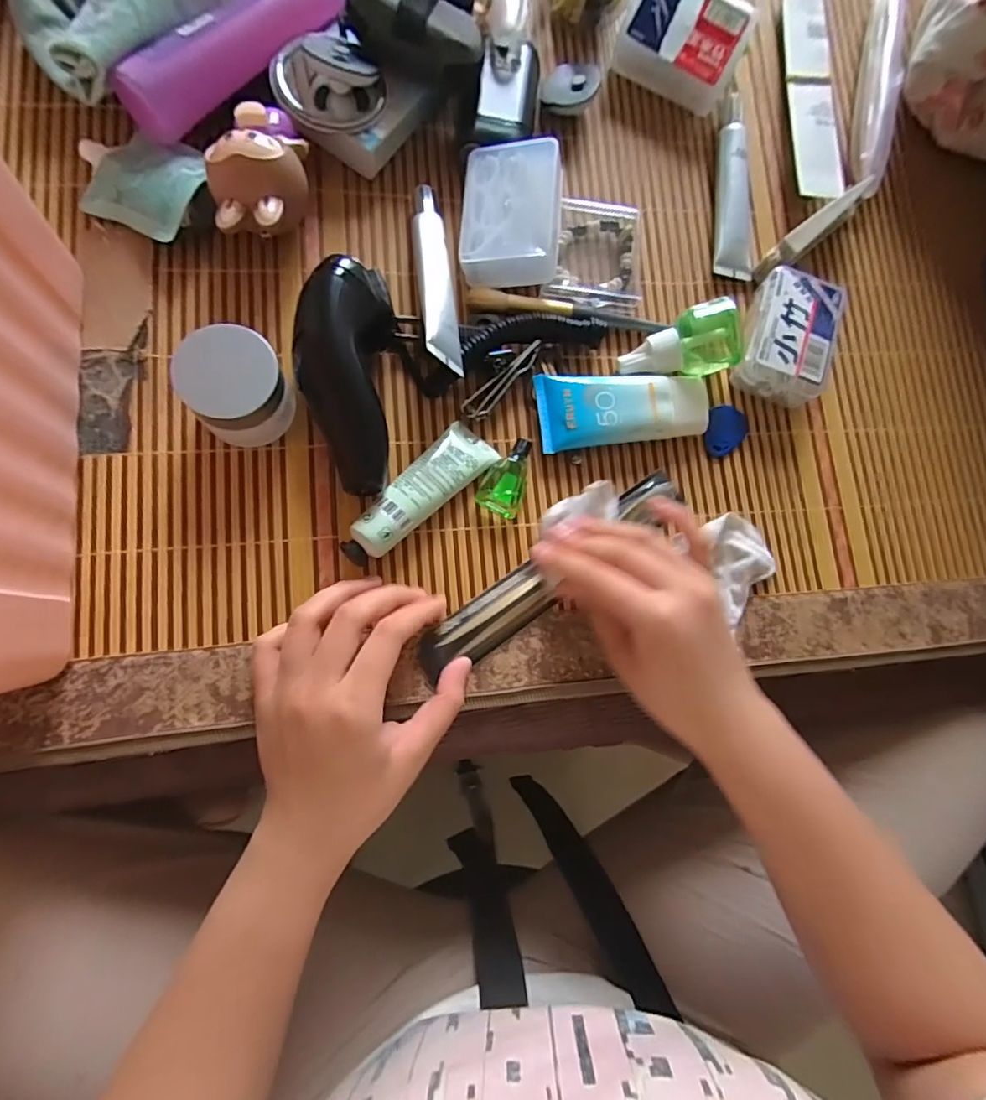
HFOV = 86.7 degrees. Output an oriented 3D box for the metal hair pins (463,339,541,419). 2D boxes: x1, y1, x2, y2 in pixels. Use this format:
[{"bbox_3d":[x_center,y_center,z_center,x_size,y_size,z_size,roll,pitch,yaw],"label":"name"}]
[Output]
[{"bbox_3d":[0.008,-0.109,0.339,0.013,0.014,0.070,46,78,0],"label":"metal hair pins"}]

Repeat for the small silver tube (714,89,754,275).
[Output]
[{"bbox_3d":[0.178,-0.273,0.392,0.028,0.017,0.139,-1,81,-9],"label":"small silver tube"}]

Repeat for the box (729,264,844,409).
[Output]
[{"bbox_3d":[0.209,-0.151,0.370,0.059,0.030,0.082,20,79,-5],"label":"box"}]

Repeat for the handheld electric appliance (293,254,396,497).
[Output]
[{"bbox_3d":[-0.085,-0.098,0.305,0.051,0.047,0.132,-2,81,-9],"label":"handheld electric appliance"}]

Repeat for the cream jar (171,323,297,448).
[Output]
[{"bbox_3d":[-0.144,-0.092,0.297,0.051,0.043,0.053,1,81,-8],"label":"cream jar"}]

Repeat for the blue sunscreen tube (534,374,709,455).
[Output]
[{"bbox_3d":[0.086,-0.094,0.347,0.112,0.018,0.047,-6,82,-9],"label":"blue sunscreen tube"}]

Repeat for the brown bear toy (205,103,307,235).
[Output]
[{"bbox_3d":[-0.139,-0.225,0.316,0.052,0.053,0.083,-9,83,-10],"label":"brown bear toy"}]

